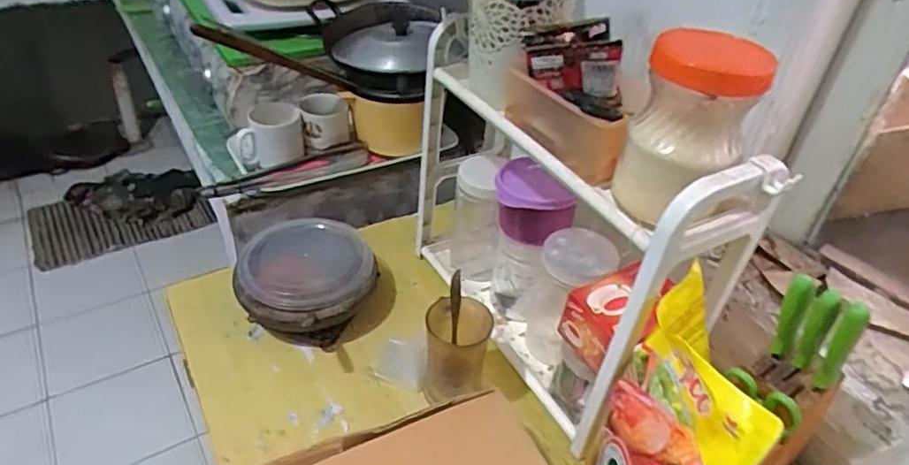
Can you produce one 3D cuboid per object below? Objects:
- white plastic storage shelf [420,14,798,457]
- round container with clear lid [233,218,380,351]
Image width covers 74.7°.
[{"bbox_3d":[0.120,-0.007,0.730,0.159,0.378,0.441,-16,42,-25],"label":"white plastic storage shelf"},{"bbox_3d":[-0.204,0.069,0.825,0.176,0.082,0.186,3,38,-2],"label":"round container with clear lid"}]

